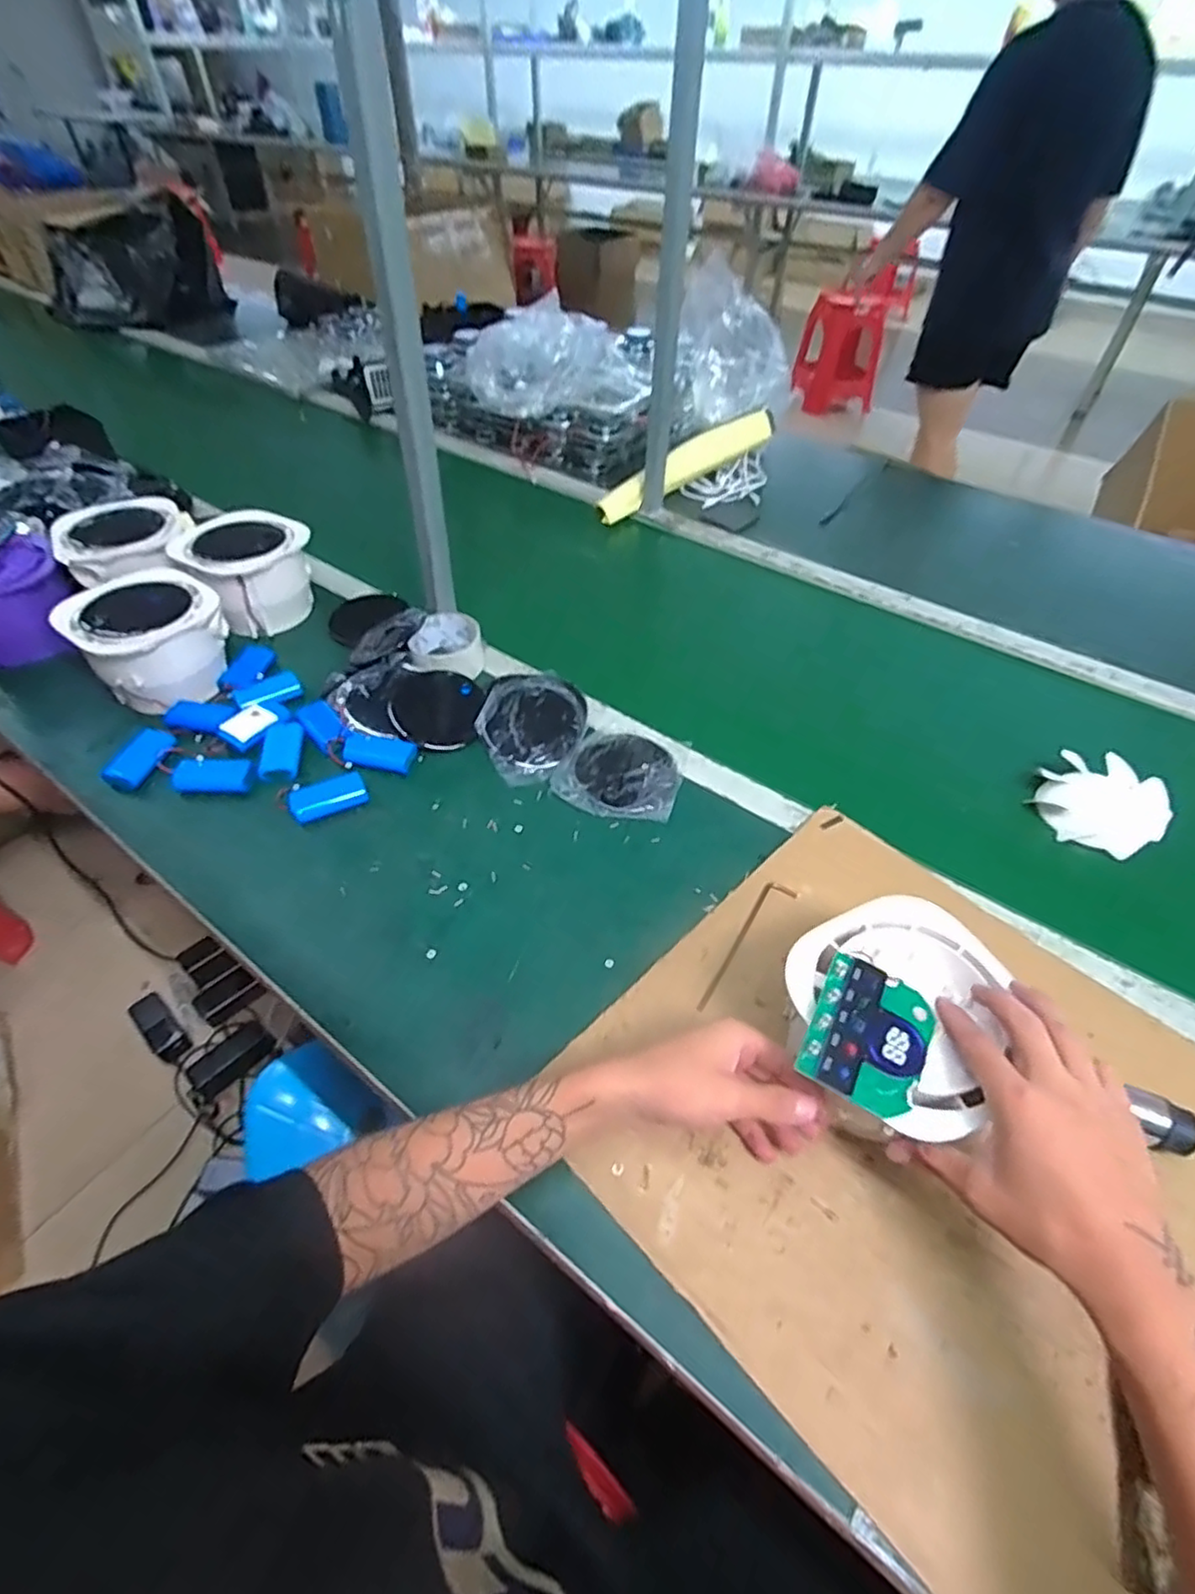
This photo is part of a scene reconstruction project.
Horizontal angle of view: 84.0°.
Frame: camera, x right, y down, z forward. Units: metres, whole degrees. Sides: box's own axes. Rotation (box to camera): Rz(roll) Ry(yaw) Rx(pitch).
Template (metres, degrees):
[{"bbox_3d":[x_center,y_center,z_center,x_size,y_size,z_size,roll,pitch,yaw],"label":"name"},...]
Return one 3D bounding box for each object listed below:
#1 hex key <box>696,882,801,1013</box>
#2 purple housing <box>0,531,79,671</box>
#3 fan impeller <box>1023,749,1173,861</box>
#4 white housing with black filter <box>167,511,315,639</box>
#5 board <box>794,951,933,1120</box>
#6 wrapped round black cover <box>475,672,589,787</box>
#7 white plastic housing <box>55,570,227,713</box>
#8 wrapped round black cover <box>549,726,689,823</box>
[{"bbox_3d":[0.123,0.121,0.542,0.025,0.004,0.138,28,54,22],"label":"hex key"},{"bbox_3d":[-0.681,-0.218,0.768,0.138,0.099,0.108,-33,56,-26],"label":"purple housing"},{"bbox_3d":[0.488,0.004,0.642,0.100,0.034,0.105,0,49,0],"label":"fan impeller"},{"bbox_3d":[-0.430,-0.282,0.827,0.143,0.084,0.145,-33,56,-26],"label":"white housing with black filter"},{"bbox_3d":[0.162,0.141,0.395,0.065,0.015,0.081,23,52,19],"label":"board"},{"bbox_3d":[-0.071,-0.077,0.706,0.107,0.027,0.140,10,49,9],"label":"wrapped round black cover"},{"bbox_3d":[-0.491,-0.178,0.730,0.149,0.085,0.138,36,58,27],"label":"white plastic housing"},{"bbox_3d":[0.027,-0.031,0.678,0.119,0.010,0.125,0,49,0],"label":"wrapped round black cover"}]

